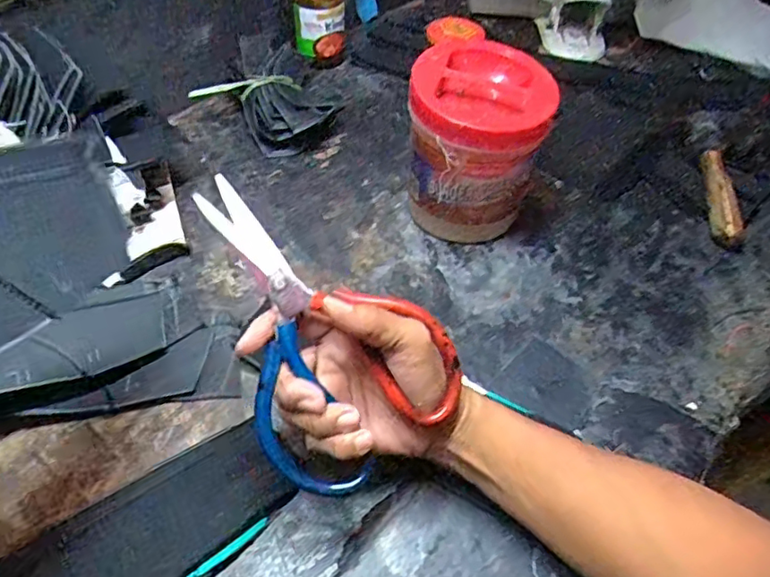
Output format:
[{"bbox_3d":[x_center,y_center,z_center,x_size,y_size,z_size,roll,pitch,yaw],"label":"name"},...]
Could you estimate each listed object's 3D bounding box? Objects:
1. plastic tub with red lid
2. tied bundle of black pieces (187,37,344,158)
[{"bbox_3d":[0.077,-0.122,0.517,0.109,0.148,0.115,2,49,-2],"label":"plastic tub with red lid"},{"bbox_3d":[-0.134,-0.211,0.647,0.144,0.050,0.167,-19,53,-20],"label":"tied bundle of black pieces"}]

